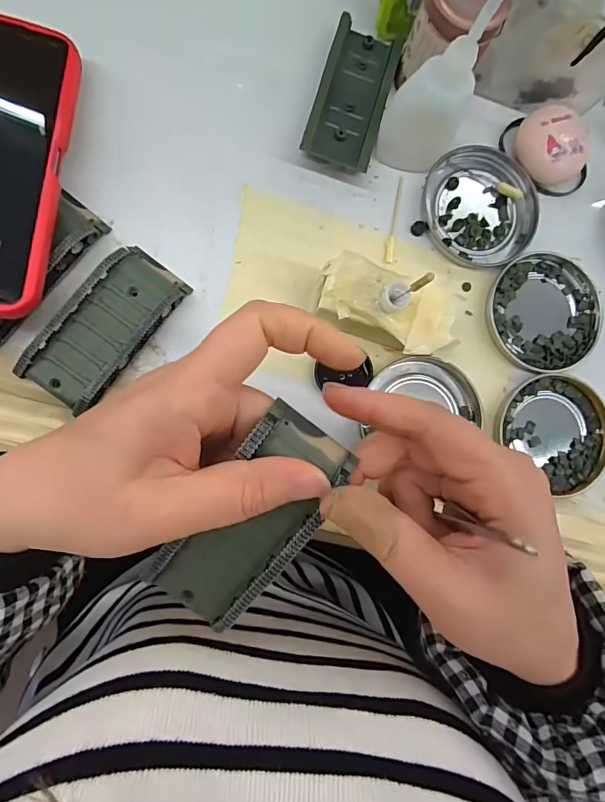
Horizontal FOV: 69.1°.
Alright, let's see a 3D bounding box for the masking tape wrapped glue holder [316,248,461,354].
[{"bbox_3d":[0.046,-0.054,0.262,0.085,0.040,0.042,16,84,-7],"label":"masking tape wrapped glue holder"}]

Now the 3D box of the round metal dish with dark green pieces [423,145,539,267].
[{"bbox_3d":[0.119,-0.128,0.292,0.075,0.009,0.074,1,86,-8],"label":"round metal dish with dark green pieces"}]

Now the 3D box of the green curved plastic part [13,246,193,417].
[{"bbox_3d":[-0.110,-0.042,0.250,0.044,0.019,0.094,38,82,-4],"label":"green curved plastic part"}]

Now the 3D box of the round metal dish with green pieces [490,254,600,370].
[{"bbox_3d":[0.162,-0.061,0.294,0.078,0.008,0.082,1,86,-8],"label":"round metal dish with green pieces"}]

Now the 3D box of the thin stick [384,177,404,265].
[{"bbox_3d":[0.060,-0.119,0.286,0.006,0.004,0.059,10,86,-8],"label":"thin stick"}]

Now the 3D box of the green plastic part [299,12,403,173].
[{"bbox_3d":[0.032,-0.193,0.279,0.043,0.020,0.087,17,83,-7],"label":"green plastic part"}]

